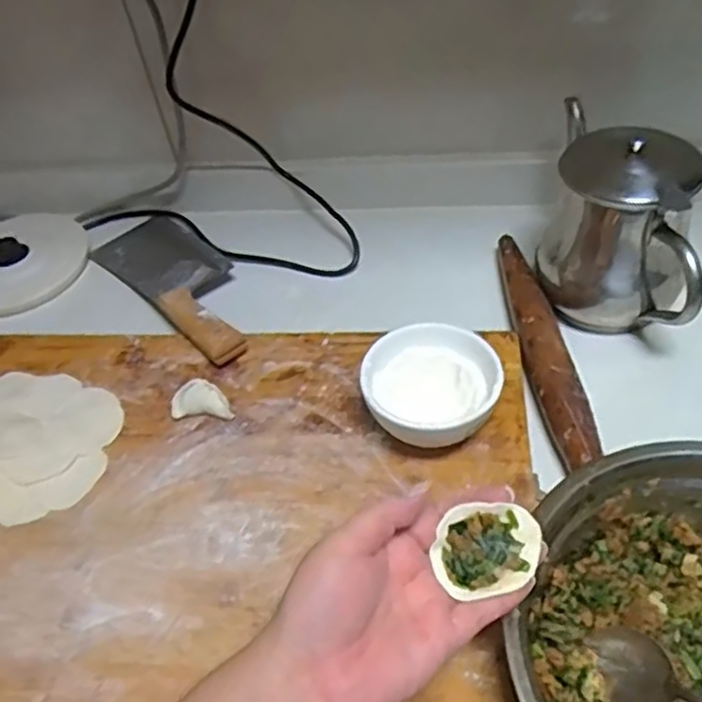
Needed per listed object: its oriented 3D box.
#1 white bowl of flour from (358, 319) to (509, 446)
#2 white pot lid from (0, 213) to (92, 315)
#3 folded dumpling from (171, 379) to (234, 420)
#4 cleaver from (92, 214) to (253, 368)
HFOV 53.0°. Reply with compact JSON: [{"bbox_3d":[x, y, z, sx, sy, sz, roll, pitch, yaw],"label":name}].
[{"bbox_3d":[0.058,0.034,0.508,0.096,0.055,0.099,-5,47,4],"label":"white bowl of flour"},{"bbox_3d":[-0.352,-0.094,0.739,0.148,0.046,0.131,-32,51,-20],"label":"white pot lid"},{"bbox_3d":[-0.116,0.038,0.549,0.046,0.022,0.025,-2,47,7],"label":"folded dumpling"},{"bbox_3d":[-0.159,-0.076,0.669,0.094,0.031,0.259,-36,52,-23],"label":"cleaver"}]

